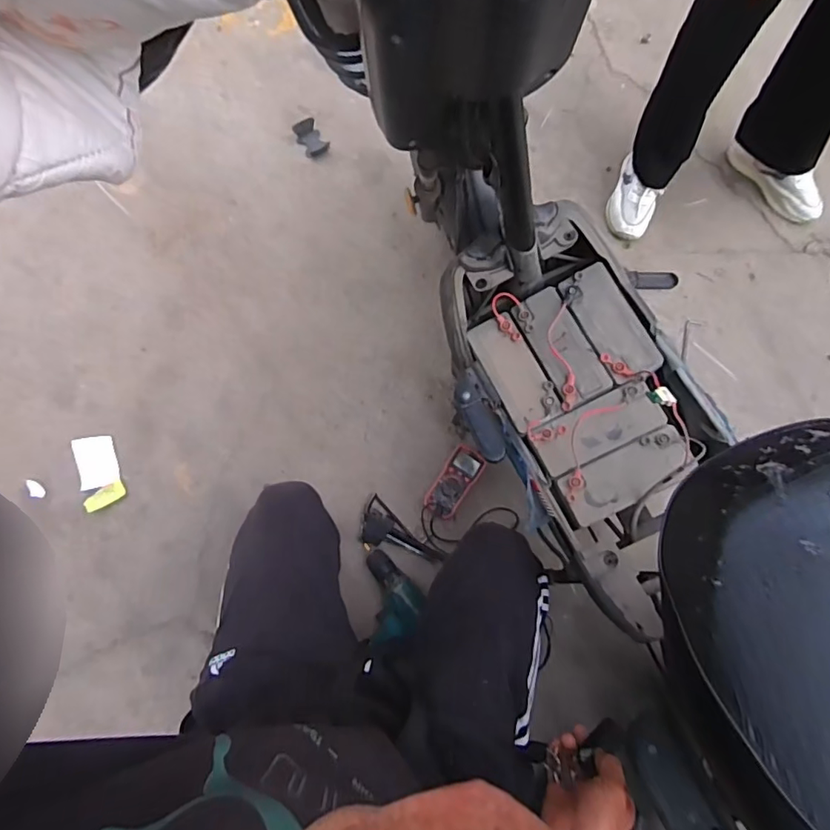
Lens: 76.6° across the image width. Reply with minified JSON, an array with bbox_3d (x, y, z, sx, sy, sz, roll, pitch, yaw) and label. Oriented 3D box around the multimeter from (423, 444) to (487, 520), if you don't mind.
[{"bbox_3d":[0.075,0.131,0.998,0.065,0.050,0.141,32,74,7],"label":"multimeter"}]

